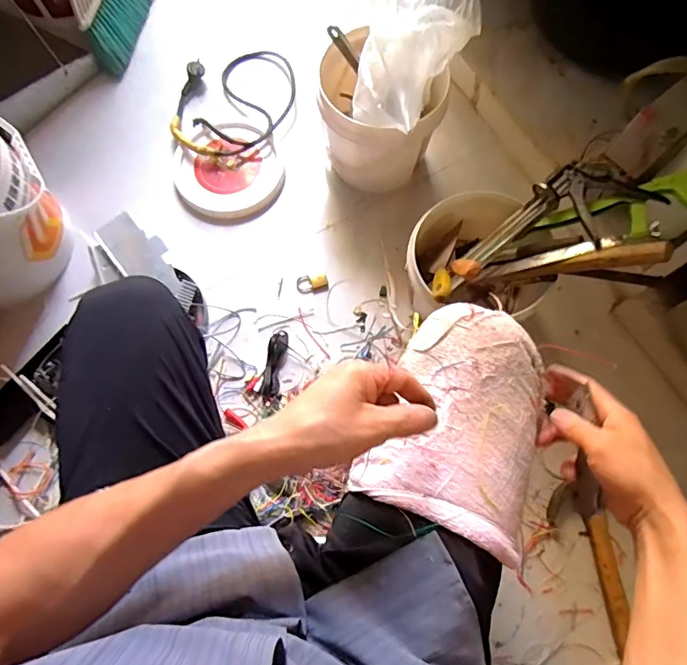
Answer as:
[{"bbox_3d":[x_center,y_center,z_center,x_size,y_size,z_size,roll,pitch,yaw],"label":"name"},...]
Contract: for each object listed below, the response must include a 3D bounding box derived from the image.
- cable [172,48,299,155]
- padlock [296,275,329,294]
[{"bbox_3d":[-0.230,-0.493,1.042,0.301,0.050,0.255,-32,75,-9],"label":"cable"},{"bbox_3d":[-0.060,-0.094,0.936,0.060,0.013,0.036,-4,73,-1],"label":"padlock"}]

